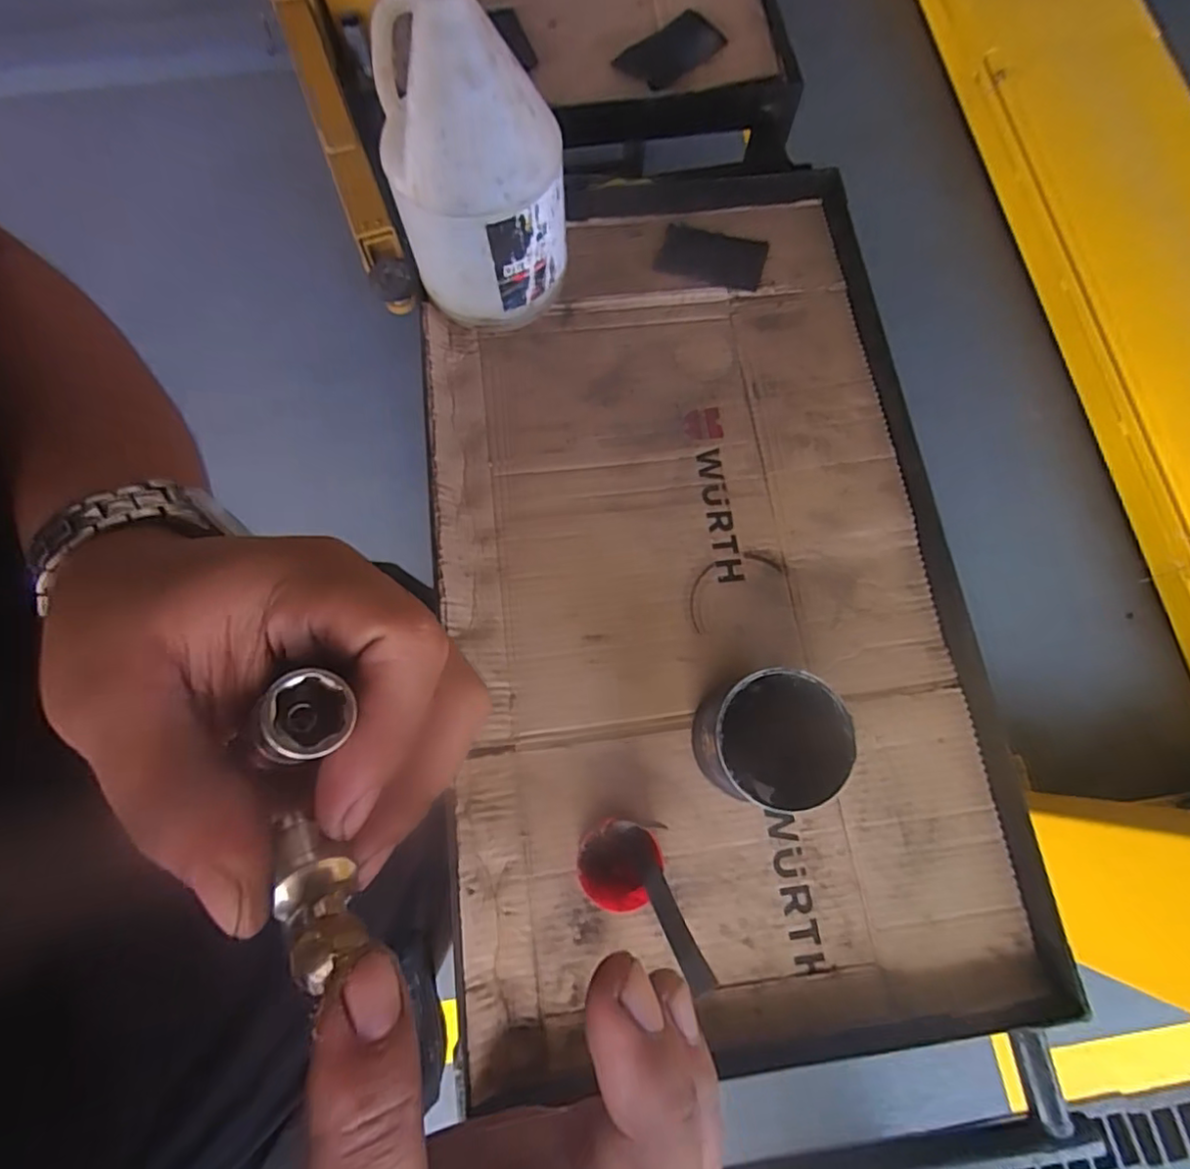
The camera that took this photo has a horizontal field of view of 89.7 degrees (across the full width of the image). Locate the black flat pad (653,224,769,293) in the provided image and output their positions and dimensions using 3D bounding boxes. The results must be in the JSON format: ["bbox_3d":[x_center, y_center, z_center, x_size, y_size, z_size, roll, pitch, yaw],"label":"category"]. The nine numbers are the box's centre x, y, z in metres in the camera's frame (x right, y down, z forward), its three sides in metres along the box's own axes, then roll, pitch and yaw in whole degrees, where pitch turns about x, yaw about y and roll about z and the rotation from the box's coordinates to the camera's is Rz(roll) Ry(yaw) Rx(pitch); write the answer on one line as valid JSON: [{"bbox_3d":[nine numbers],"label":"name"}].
[{"bbox_3d":[0.128,-0.357,0.651,0.112,0.010,0.067,14,74,4],"label":"black flat pad"}]

